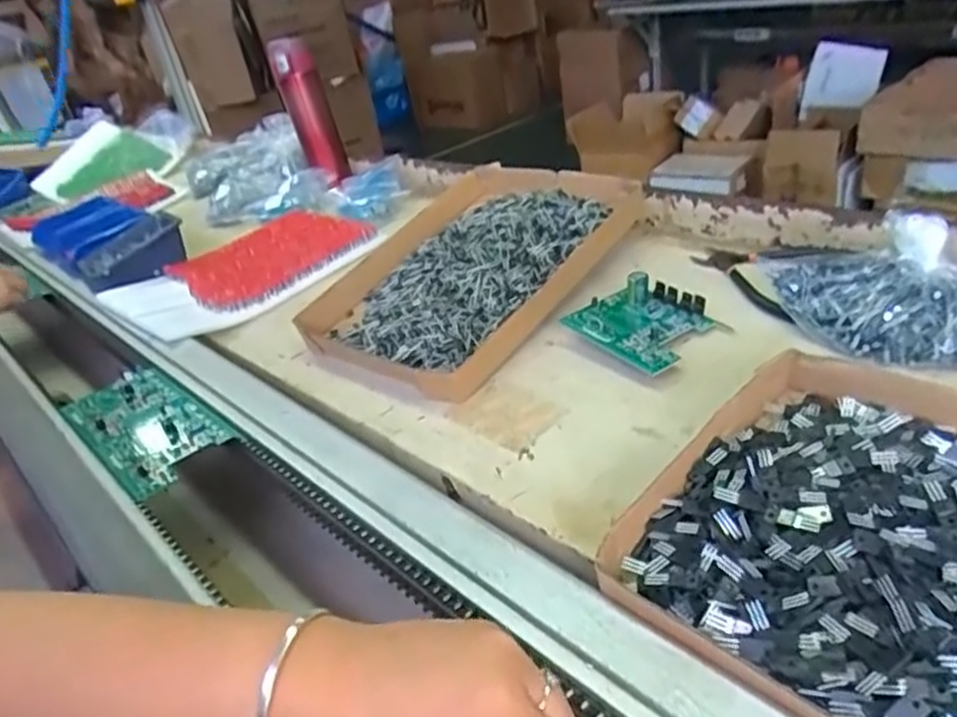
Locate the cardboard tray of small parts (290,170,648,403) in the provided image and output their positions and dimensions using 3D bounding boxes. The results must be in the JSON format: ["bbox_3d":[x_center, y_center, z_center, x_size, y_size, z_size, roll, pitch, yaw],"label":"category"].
[{"bbox_3d":[-0.007,-0.097,0.719,0.240,0.029,0.315,19,54,42],"label":"cardboard tray of small parts"}]

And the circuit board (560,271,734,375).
[{"bbox_3d":[0.138,-0.035,0.588,0.088,0.034,0.099,-24,31,-29],"label":"circuit board"}]

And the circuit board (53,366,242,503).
[{"bbox_3d":[-0.304,0.061,0.640,0.093,0.014,0.216,-27,33,-33],"label":"circuit board"}]

